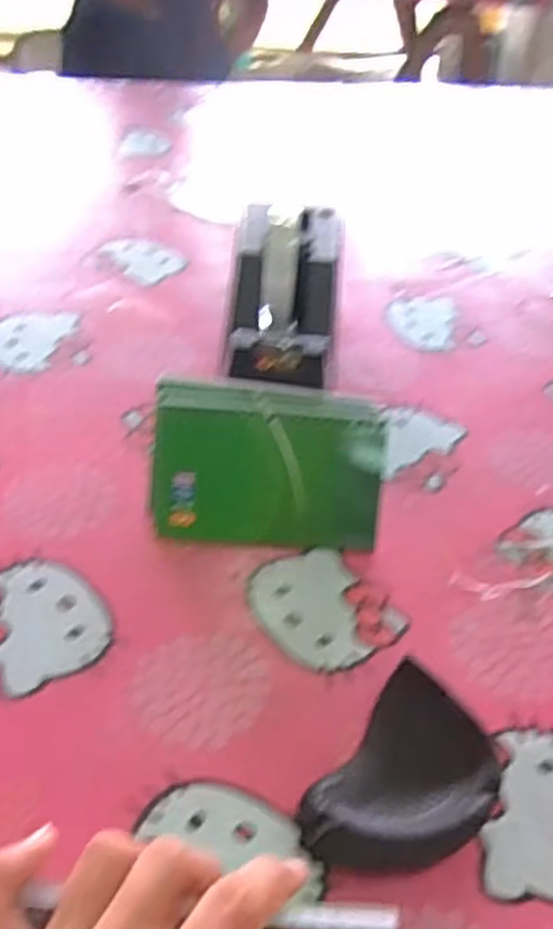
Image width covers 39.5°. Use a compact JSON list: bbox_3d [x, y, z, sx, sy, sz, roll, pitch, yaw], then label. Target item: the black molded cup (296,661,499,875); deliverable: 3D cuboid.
[{"bbox_3d":[0.059,0.145,0.345,0.064,0.025,0.093,30,48,24],"label":"black molded cup"}]

